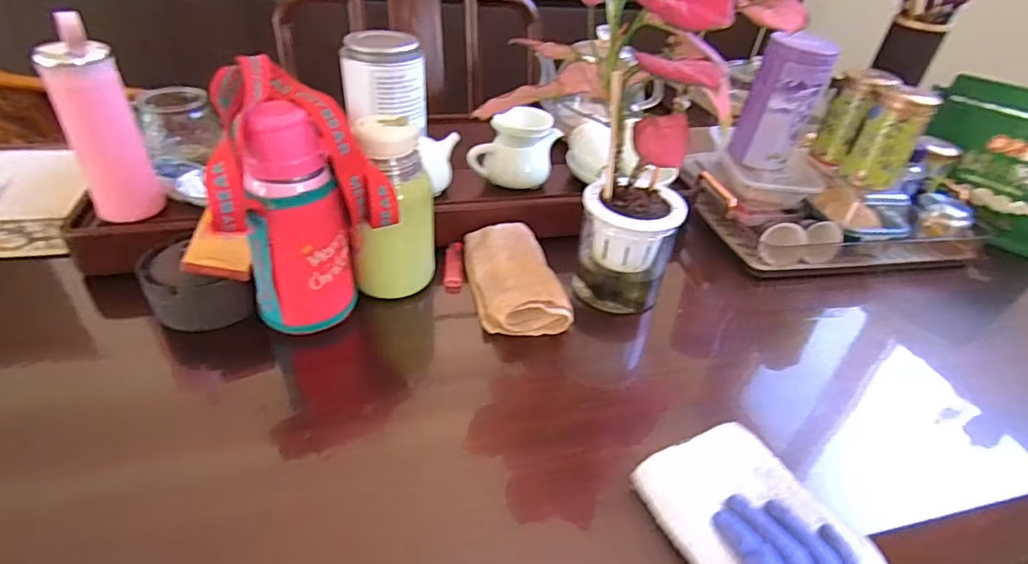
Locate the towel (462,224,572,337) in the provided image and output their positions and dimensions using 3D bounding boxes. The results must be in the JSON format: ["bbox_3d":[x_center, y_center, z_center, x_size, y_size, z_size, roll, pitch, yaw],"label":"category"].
[{"bbox_3d":[-0.001,-0.007,0.616,0.093,0.037,0.157,-5,38,-13],"label":"towel"}]

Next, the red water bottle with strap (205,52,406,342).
[{"bbox_3d":[-0.202,-0.069,0.517,0.147,0.228,0.104,-16,41,-25],"label":"red water bottle with strap"}]

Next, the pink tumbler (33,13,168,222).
[{"bbox_3d":[-0.413,-0.156,0.545,0.064,0.192,0.058,-21,44,-31],"label":"pink tumbler"}]

